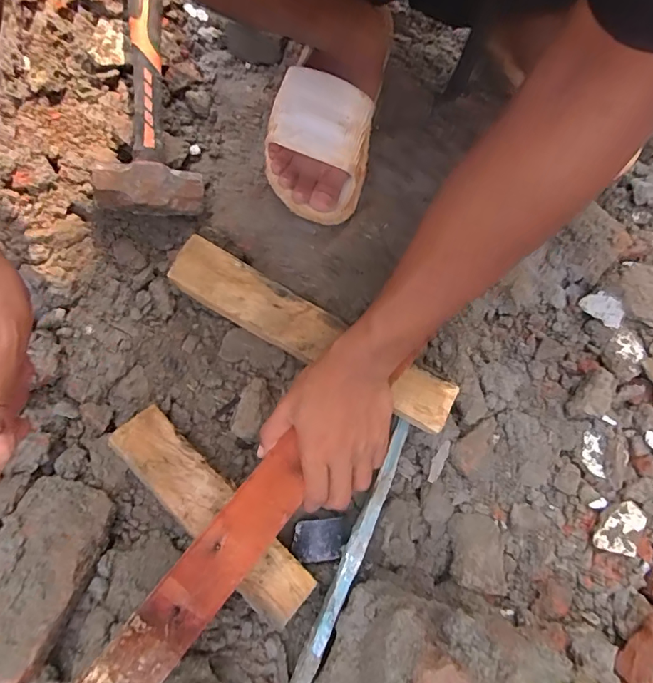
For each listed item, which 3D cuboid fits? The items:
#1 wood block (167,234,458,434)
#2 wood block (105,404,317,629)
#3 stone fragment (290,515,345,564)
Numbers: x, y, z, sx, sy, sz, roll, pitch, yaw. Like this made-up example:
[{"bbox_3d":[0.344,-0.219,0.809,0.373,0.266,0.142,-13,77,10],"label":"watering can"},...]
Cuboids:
[{"bbox_3d":[-0.016,-0.008,0.502,0.324,0.037,0.058,30,78,7],"label":"wood block"},{"bbox_3d":[-0.116,0.172,0.476,0.054,0.027,0.248,-44,80,-10],"label":"wood block"},{"bbox_3d":[-0.009,0.210,0.500,0.054,0.012,0.041,-5,76,-1],"label":"stone fragment"}]

